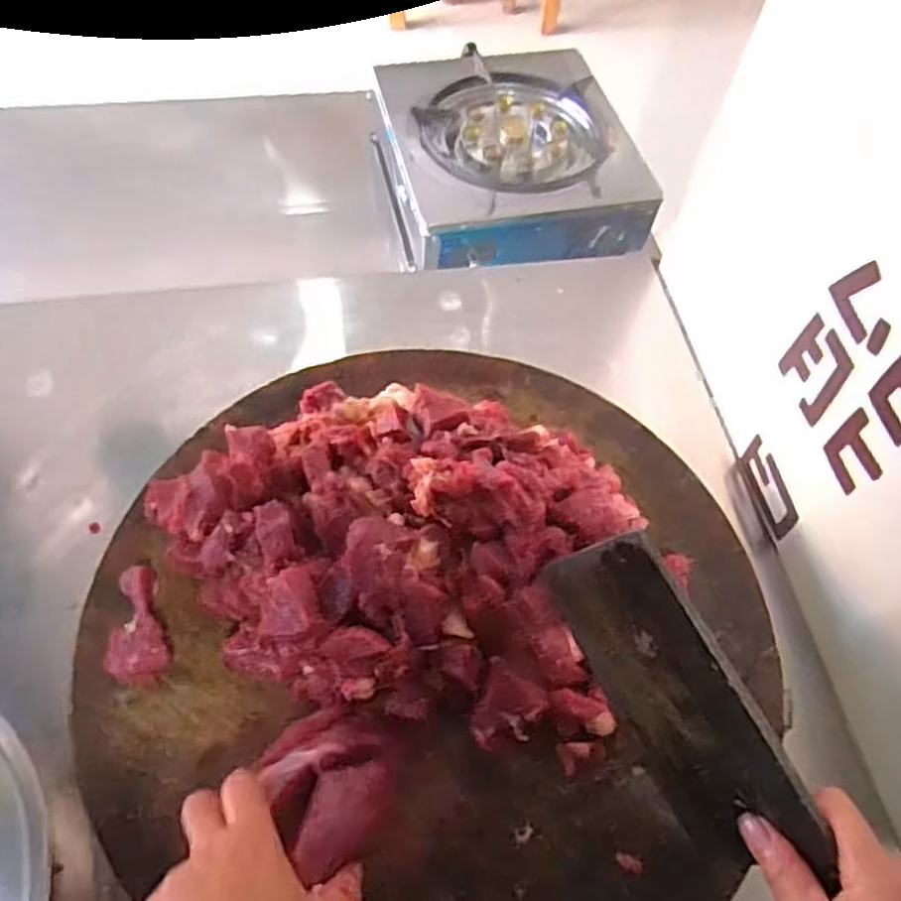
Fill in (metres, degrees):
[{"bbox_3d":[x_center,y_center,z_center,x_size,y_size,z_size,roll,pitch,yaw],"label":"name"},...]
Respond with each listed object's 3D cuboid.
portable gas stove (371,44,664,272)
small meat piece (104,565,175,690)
[{"bbox_3d":[0.066,-0.382,0.937,0.294,0.099,0.330,-10,60,-11],"label":"portable gas stove"},{"bbox_3d":[-0.194,0.107,0.450,0.036,0.018,0.074,-18,61,-15],"label":"small meat piece"}]

